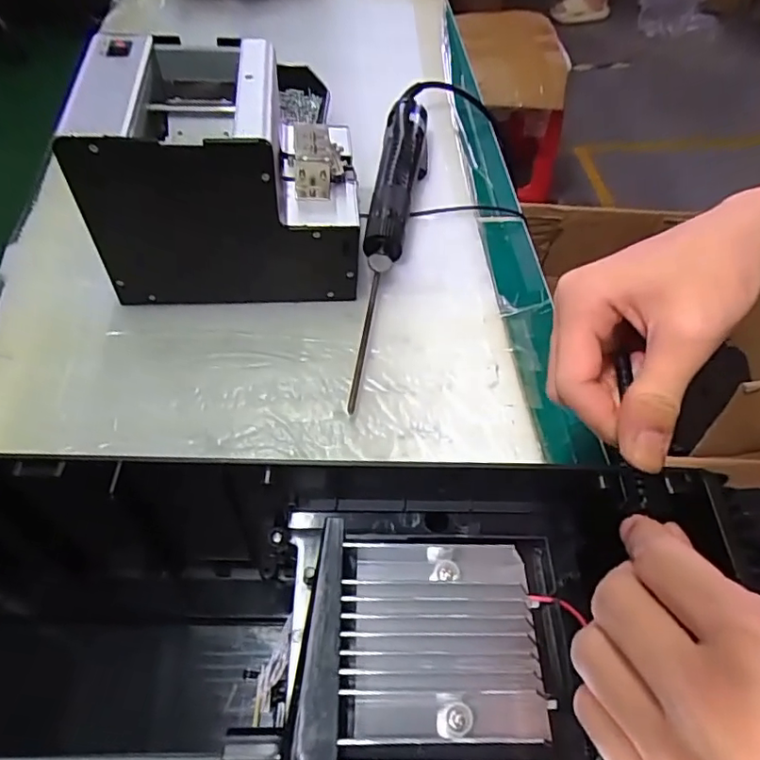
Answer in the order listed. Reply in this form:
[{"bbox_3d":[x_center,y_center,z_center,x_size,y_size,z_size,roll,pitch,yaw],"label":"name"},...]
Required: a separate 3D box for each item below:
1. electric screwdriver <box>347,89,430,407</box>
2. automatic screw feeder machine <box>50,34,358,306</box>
[{"bbox_3d":[0.011,-0.133,0.478,0.042,0.044,0.362,8,54,2],"label":"electric screwdriver"},{"bbox_3d":[-0.109,-0.148,0.421,0.176,0.142,0.123,-2,54,-6],"label":"automatic screw feeder machine"}]

